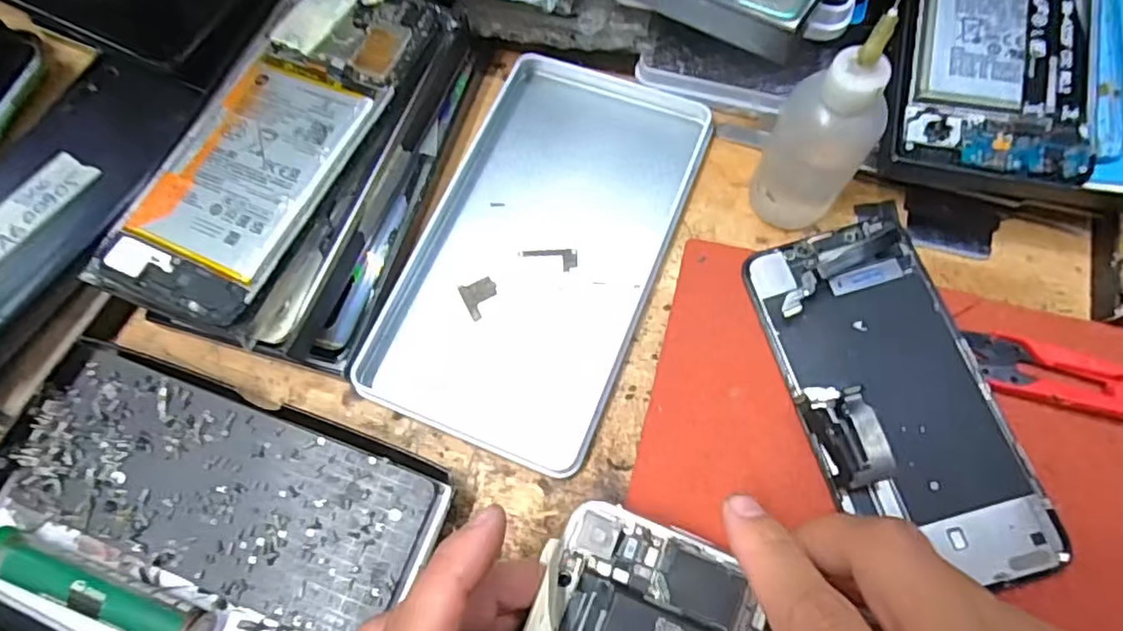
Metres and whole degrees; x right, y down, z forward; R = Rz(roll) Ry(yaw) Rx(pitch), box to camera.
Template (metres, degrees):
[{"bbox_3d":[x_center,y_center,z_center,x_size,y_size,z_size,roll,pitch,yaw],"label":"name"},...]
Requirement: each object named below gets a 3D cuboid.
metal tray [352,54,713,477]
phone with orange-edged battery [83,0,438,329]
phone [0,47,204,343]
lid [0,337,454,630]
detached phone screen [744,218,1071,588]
[{"bbox_3d":[-0.008,-0.033,0.284,0.103,0.014,0.183,21,73,9],"label":"metal tray"},{"bbox_3d":[-0.119,-0.074,0.263,0.074,0.007,0.158,21,71,12],"label":"phone with orange-edged battery"},{"bbox_3d":[-0.230,-0.051,0.284,0.067,0.012,0.159,25,65,3],"label":"phone"},{"bbox_3d":[-0.141,0.083,0.241,0.171,0.014,0.110,17,72,8],"label":"lid"},{"bbox_3d":[0.129,0.029,0.247,0.073,0.013,0.142,-18,71,-4],"label":"detached phone screen"}]

